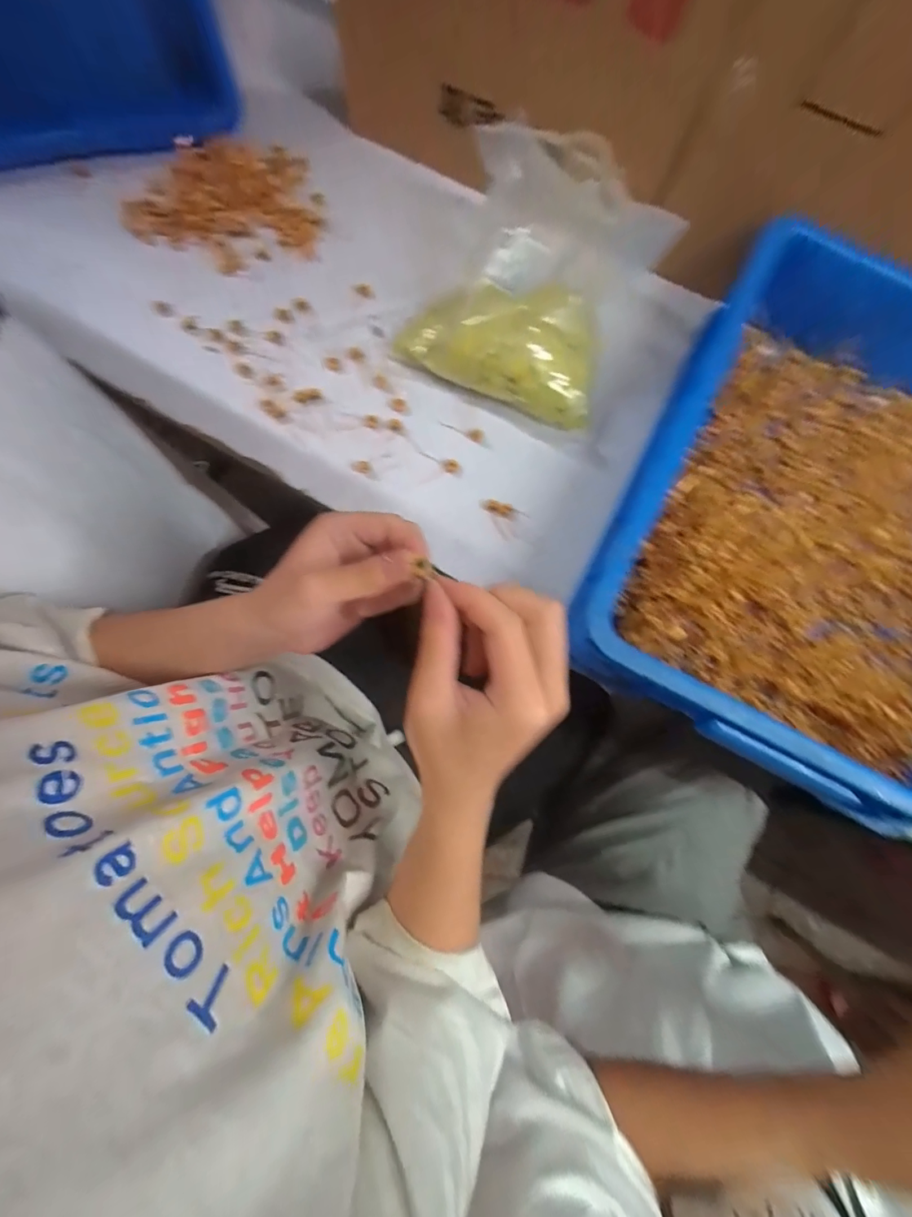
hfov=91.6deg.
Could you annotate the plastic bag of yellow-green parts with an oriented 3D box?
[{"bbox_3d":[0.067,-0.292,0.395,0.193,0.106,0.182,24,78,3],"label":"plastic bag of yellow-green parts"}]

